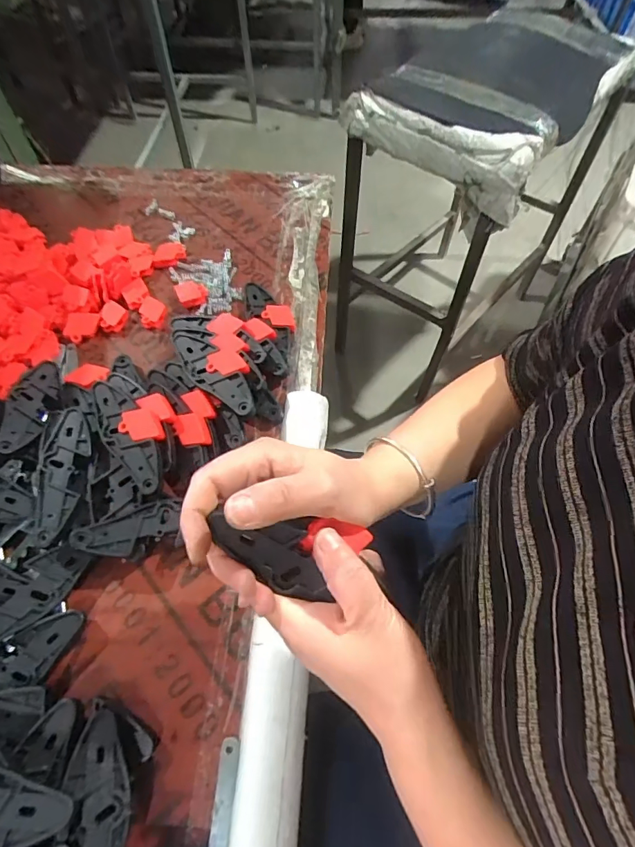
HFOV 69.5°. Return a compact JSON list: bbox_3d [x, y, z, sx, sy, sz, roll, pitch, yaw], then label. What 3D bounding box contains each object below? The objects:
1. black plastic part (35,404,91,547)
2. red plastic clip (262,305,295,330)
[{"bbox_3d":[-0.226,0.041,0.404,0.039,0.010,0.126,-1,58,-1],"label":"black plastic part"},{"bbox_3d":[-0.046,-0.125,0.534,0.038,0.007,0.036,-1,58,-1],"label":"red plastic clip"}]

